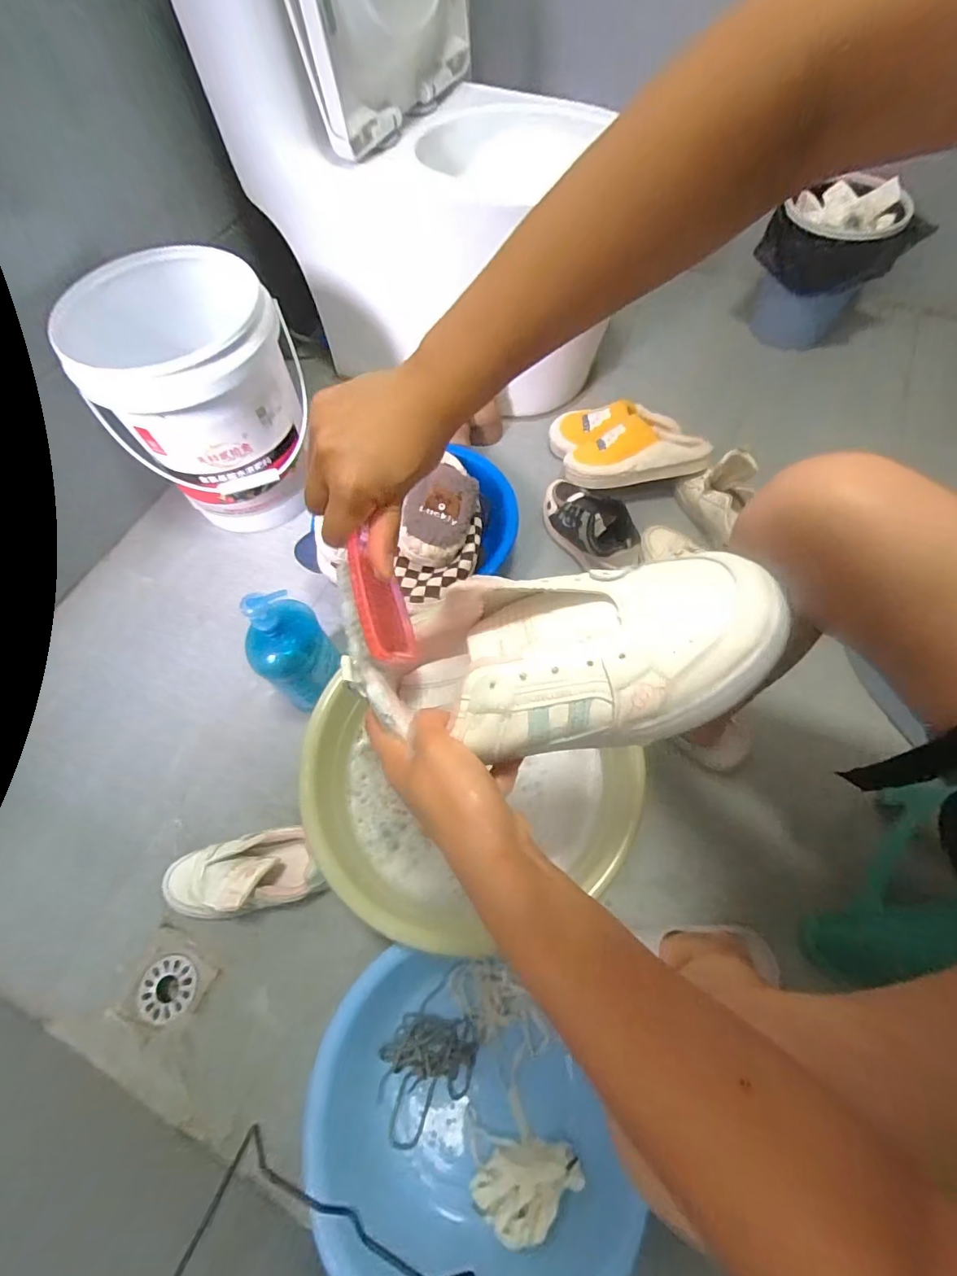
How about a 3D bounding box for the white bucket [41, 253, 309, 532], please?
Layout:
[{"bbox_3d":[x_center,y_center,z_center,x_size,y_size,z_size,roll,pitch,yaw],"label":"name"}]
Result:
[{"bbox_3d":[-0.440,-0.392,0.865,0.289,0.340,0.277,-1,63,2],"label":"white bucket"}]

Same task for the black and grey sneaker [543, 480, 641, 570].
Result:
[{"bbox_3d":[0.192,-0.190,0.877,0.087,0.092,0.221,-31,51,-12],"label":"black and grey sneaker"}]

